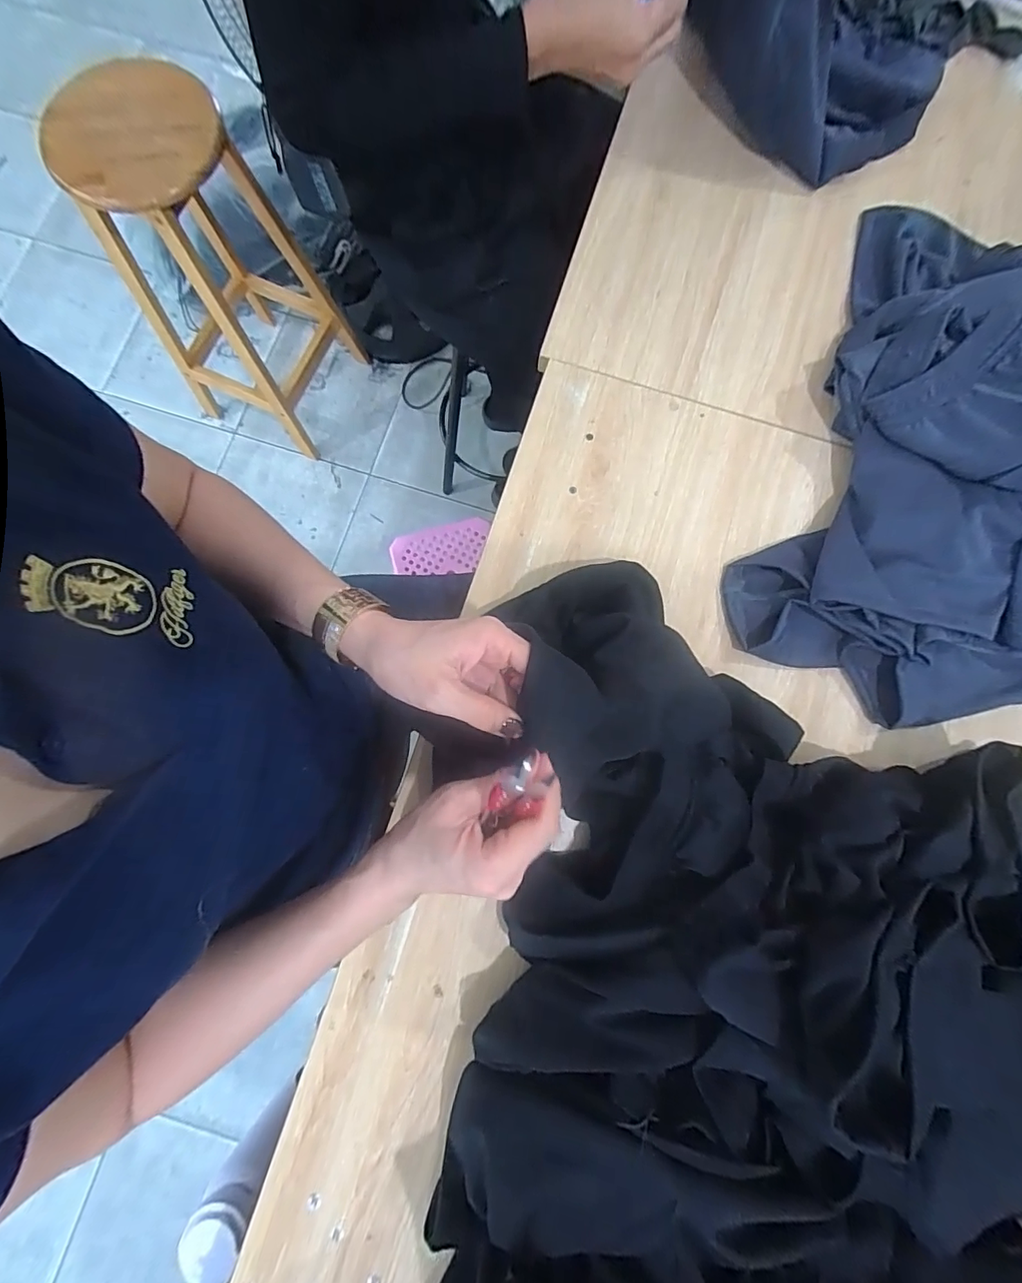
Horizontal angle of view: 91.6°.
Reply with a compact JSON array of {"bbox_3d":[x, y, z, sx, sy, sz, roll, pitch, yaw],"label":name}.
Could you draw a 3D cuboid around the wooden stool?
[{"bbox_3d":[-0.623,-0.777,1.100,0.307,0.658,0.342,18,80,3],"label":"wooden stool"}]

